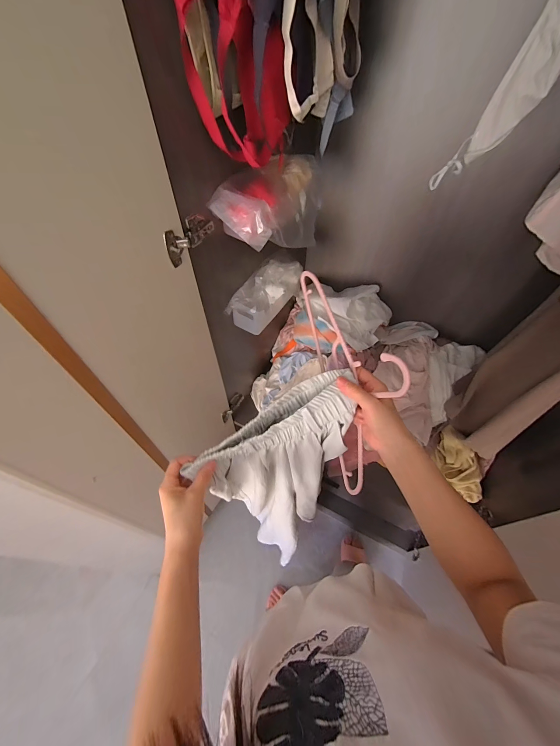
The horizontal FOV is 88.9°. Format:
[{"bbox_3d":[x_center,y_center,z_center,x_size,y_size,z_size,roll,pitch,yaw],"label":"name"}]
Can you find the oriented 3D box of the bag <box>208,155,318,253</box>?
[{"bbox_3d":[-0.010,-0.341,0.604,0.111,0.136,0.278,30,58,21],"label":"bag"}]

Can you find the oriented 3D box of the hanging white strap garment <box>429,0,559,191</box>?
[{"bbox_3d":[0.269,-0.361,0.302,0.081,0.282,0.020,28,58,19],"label":"hanging white strap garment"}]

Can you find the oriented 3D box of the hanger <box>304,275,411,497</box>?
[{"bbox_3d":[0.116,0.009,0.430,0.011,0.193,0.387,-12,88,-23],"label":"hanger"}]

